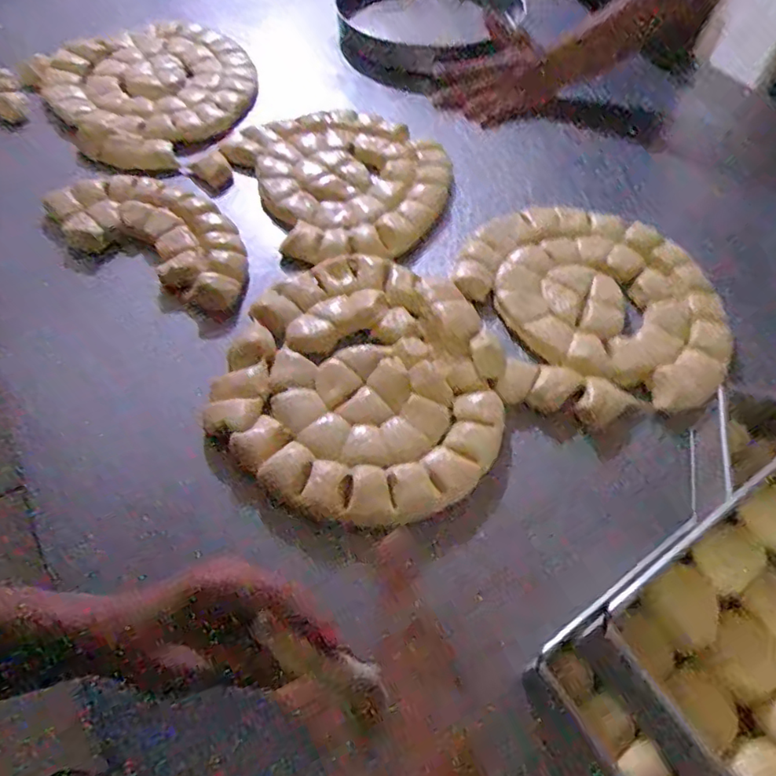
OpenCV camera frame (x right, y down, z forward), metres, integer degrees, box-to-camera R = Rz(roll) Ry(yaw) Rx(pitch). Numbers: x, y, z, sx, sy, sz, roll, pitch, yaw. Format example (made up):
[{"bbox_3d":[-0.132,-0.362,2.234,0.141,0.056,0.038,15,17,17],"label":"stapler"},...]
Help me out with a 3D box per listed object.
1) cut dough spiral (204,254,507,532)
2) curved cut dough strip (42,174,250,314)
[{"bbox_3d":[-0.020,-0.017,0.552,0.265,0.025,0.289,1,57,-2],"label":"cut dough spiral"},{"bbox_3d":[-0.269,-0.185,0.663,0.275,0.042,0.145,30,60,16],"label":"curved cut dough strip"}]

